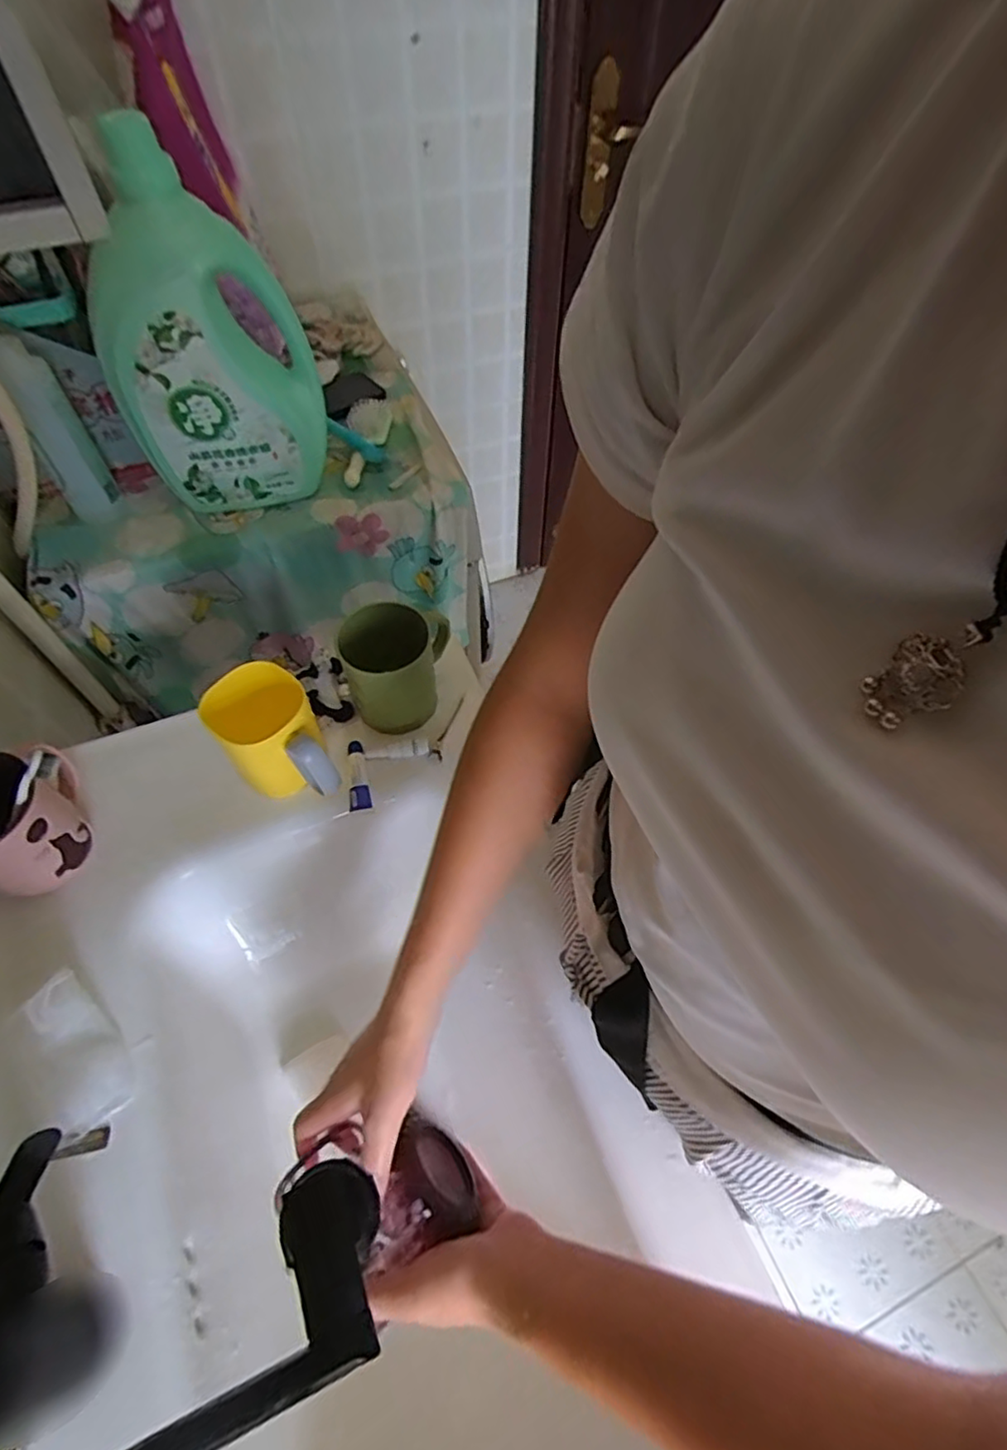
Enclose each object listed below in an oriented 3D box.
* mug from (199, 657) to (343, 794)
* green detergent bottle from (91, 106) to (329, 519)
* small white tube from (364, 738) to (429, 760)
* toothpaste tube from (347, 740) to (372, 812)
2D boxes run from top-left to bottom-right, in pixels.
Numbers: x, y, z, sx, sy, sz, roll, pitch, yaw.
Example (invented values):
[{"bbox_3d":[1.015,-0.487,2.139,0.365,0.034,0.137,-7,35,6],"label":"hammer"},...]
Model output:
[{"bbox_3d":[-0.202,0.015,0.557,0.084,0.102,0.121,-29,62,-17],"label":"mug"},{"bbox_3d":[-0.320,-0.407,0.701,0.220,0.348,0.091,-32,63,-19],"label":"green detergent bottle"},{"bbox_3d":[-0.103,0.023,0.608,0.062,0.009,0.018,-7,58,-4],"label":"small white tube"},{"bbox_3d":[-0.137,0.047,0.589,0.018,0.012,0.071,-10,58,-7],"label":"toothpaste tube"}]

